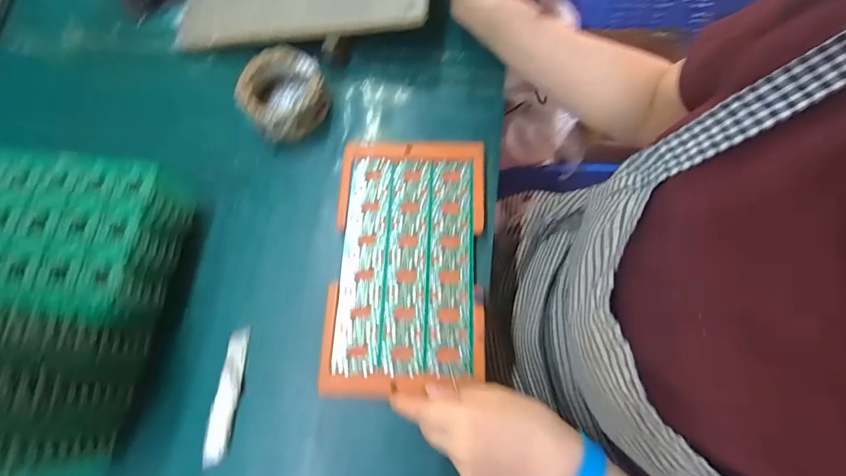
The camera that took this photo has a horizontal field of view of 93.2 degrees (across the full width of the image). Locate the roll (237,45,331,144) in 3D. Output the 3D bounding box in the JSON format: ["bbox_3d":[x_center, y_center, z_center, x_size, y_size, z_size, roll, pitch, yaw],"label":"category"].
[{"bbox_3d":[-0.147,-0.151,0.431,0.089,0.048,0.089,-1,70,2],"label":"roll"}]

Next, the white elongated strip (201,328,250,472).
[{"bbox_3d":[-0.171,0.136,0.351,0.019,0.009,0.110,4,71,3],"label":"white elongated strip"}]

